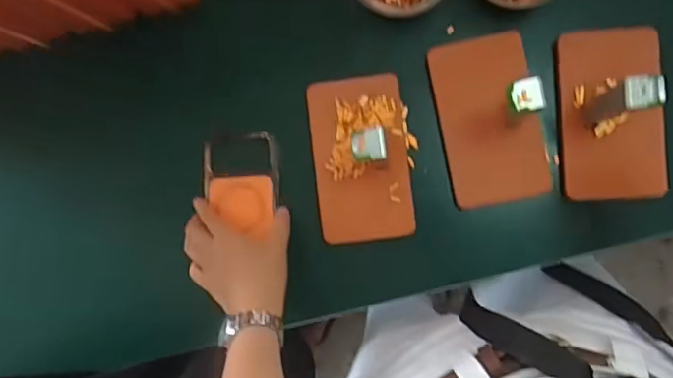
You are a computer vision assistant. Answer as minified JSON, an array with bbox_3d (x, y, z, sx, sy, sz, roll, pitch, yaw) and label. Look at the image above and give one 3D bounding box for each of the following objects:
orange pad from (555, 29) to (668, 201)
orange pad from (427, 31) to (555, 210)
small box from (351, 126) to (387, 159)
[{"bbox_3d":[0.282,-0.077,0.585,0.096,0.023,0.173,-4,88,4],"label":"orange pad"},{"bbox_3d":[0.161,-0.072,0.600,0.099,0.015,0.173,-11,87,4],"label":"orange pad"},{"bbox_3d":[0.029,-0.040,0.503,0.029,0.011,0.029,-5,88,4],"label":"small box"}]

